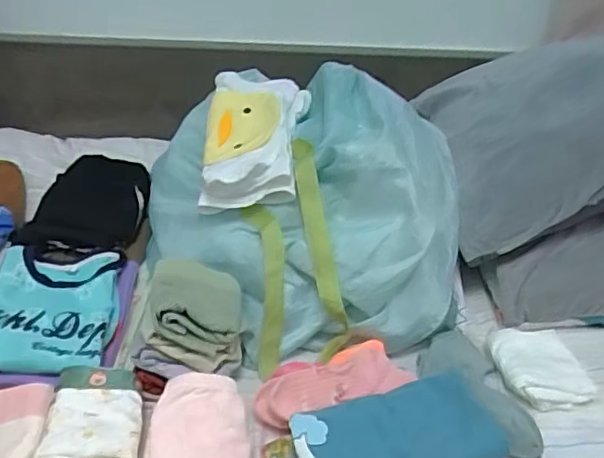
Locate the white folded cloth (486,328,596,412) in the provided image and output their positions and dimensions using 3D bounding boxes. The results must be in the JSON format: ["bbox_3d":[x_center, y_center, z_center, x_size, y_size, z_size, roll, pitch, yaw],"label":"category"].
[{"bbox_3d":[0.266,0.152,0.653,0.098,0.020,0.109,-5,31,-11],"label":"white folded cloth"}]

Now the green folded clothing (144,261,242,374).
[{"bbox_3d":[-0.117,0.091,0.624,0.102,0.081,0.116,-3,31,-7],"label":"green folded clothing"}]

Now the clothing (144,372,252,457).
[{"bbox_3d":[-0.100,0.196,0.549,0.097,0.053,0.105,-3,32,-5],"label":"clothing"}]

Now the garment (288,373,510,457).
[{"bbox_3d":[0.076,0.178,0.489,0.161,0.040,0.112,-15,28,-6],"label":"garment"}]

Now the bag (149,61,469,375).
[{"bbox_3d":[0.013,-0.029,0.737,0.360,0.228,0.363,-14,35,-21],"label":"bag"}]

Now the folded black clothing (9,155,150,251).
[{"bbox_3d":[-0.320,-0.041,0.872,0.160,0.028,0.242,-2,31,-5],"label":"folded black clothing"}]

